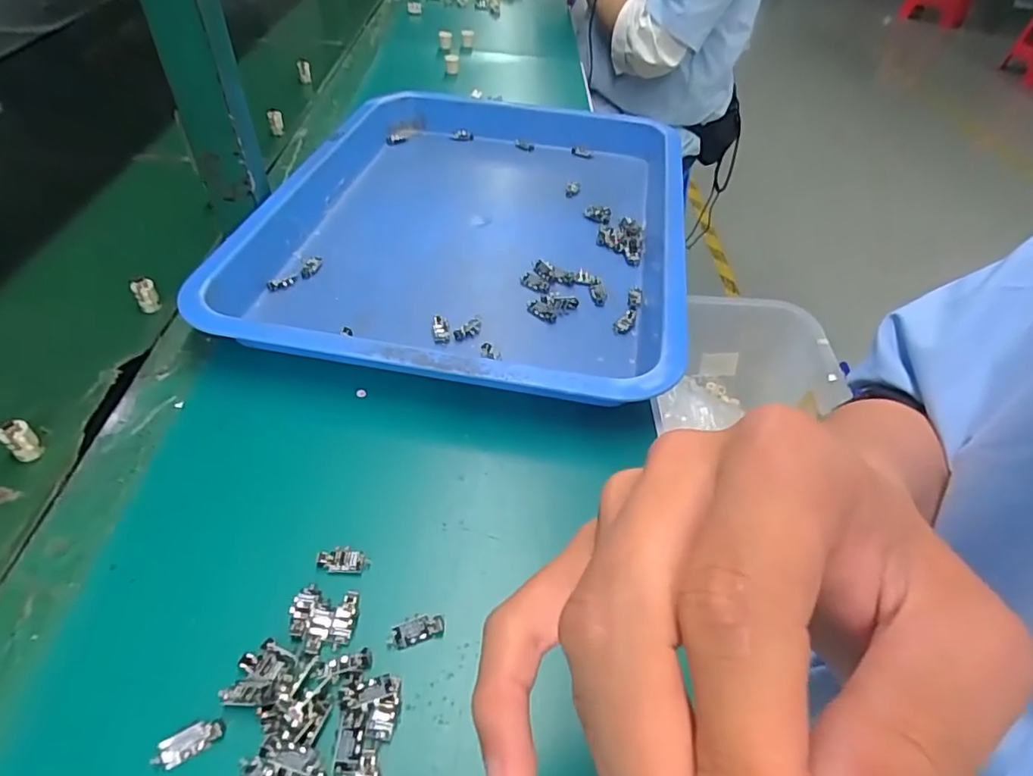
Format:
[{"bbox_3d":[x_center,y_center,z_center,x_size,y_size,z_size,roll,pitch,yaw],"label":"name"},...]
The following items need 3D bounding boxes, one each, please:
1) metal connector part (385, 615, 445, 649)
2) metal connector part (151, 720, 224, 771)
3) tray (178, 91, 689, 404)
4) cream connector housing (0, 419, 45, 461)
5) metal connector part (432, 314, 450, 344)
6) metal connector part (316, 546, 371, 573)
[{"bbox_3d":[-0.048,0.117,0.279,0.027,0.005,0.011,-12,47,-13],"label":"metal connector part"},{"bbox_3d":[-0.137,0.148,0.243,0.027,0.005,0.012,-21,50,-21],"label":"metal connector part"},{"bbox_3d":[-0.035,-0.155,0.516,0.326,0.041,0.432,7,46,4],"label":"tray"},{"bbox_3d":[-0.287,0.031,0.337,0.010,0.026,0.015,29,51,24],"label":"cream connector housing"},{"bbox_3d":[-0.055,-0.043,0.421,0.012,0.007,0.024,-4,46,-6],"label":"metal connector part"},{"bbox_3d":[-0.090,0.089,0.301,0.026,0.004,0.013,-2,46,-4],"label":"metal connector part"}]

